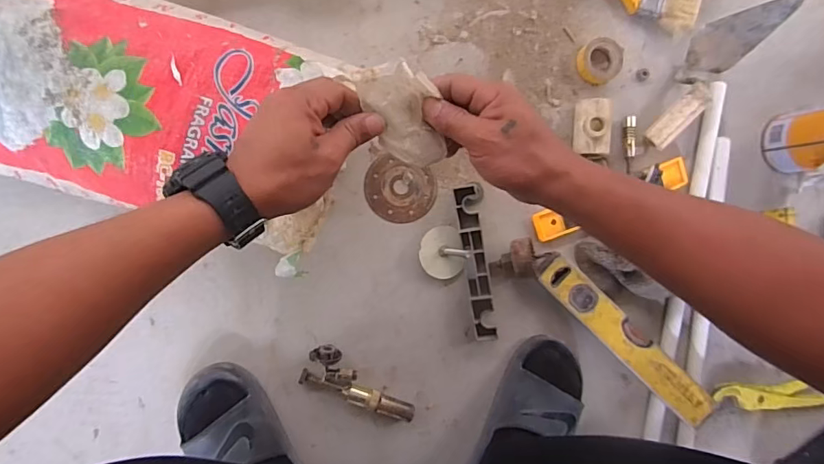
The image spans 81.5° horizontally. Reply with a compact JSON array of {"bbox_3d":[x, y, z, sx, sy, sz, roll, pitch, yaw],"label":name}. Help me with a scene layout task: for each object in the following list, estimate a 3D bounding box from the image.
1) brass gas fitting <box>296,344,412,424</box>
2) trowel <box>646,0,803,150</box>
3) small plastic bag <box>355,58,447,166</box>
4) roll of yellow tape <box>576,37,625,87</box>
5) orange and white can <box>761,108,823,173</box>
[{"bbox_3d":[-0.063,0.192,0.602,0.146,0.032,0.055,27,89,-7],"label":"brass gas fitting"},{"bbox_3d":[0.381,-0.214,0.620,0.226,0.071,0.074,-44,96,-3],"label":"trowel"},{"bbox_3d":[-0.005,-0.091,0.374,0.052,0.022,0.085,-29,119,-10],"label":"small plastic bag"},{"bbox_3d":[0.248,-0.225,0.623,0.063,0.021,0.055,-39,96,-4],"label":"roll of yellow tape"},{"bbox_3d":[0.532,-0.126,0.622,0.078,0.107,0.076,0,93,-7],"label":"orange and white can"}]

